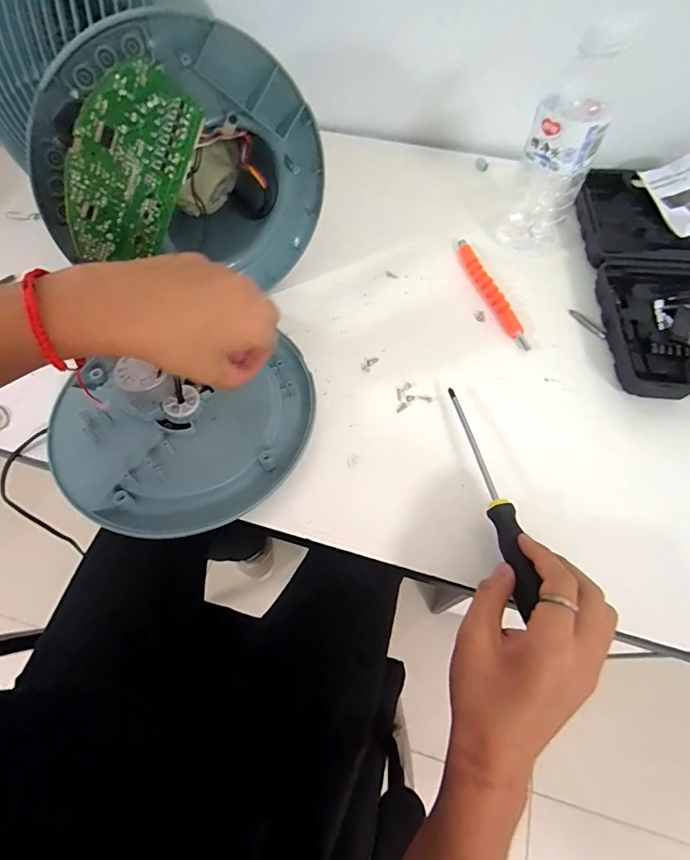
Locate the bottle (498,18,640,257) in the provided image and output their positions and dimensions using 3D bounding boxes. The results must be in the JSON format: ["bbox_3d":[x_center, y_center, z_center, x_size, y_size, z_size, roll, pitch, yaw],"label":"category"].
[{"bbox_3d":[0.219,-0.284,0.446,0.064,0.207,0.058,23,65,11],"label":"bottle"}]

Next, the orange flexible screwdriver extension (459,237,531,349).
[{"bbox_3d":[0.165,-0.157,0.498,0.018,0.011,0.165,-17,64,-9],"label":"orange flexible screwdriver extension"}]

